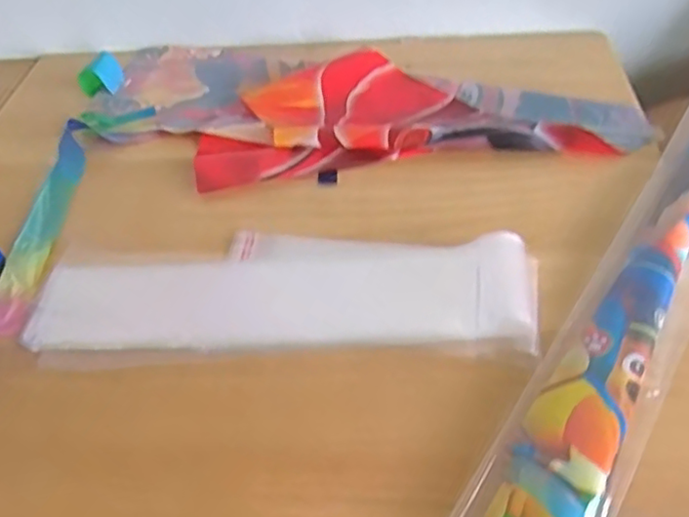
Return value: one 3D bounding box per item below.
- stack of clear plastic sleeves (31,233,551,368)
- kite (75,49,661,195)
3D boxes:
[{"bbox_3d":[-0.057,0.028,0.547,0.423,0.022,0.128,-2,47,5],"label":"stack of clear plastic sleeves"},{"bbox_3d":[-0.004,-0.195,0.747,0.626,0.027,0.275,-2,47,4],"label":"kite"}]

